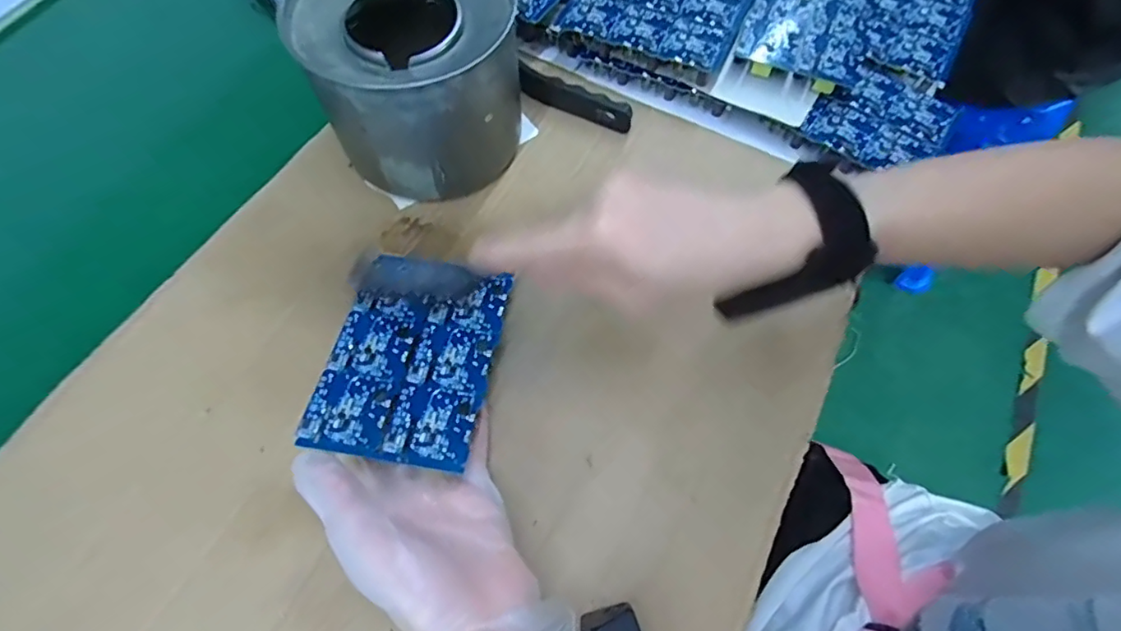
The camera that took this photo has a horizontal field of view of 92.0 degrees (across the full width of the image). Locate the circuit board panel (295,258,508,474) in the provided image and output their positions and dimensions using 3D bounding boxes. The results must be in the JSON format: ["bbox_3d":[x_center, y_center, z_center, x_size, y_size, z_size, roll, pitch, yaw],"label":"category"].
[{"bbox_3d":[-0.088,0.021,0.327,0.092,0.004,0.131,9,57,4],"label":"circuit board panel"}]

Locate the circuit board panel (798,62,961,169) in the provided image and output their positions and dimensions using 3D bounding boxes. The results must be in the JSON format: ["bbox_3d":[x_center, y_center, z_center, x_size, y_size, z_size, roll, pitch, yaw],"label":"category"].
[{"bbox_3d":[0.249,-0.154,0.418,0.088,0.005,0.105,39,73,13],"label":"circuit board panel"}]

